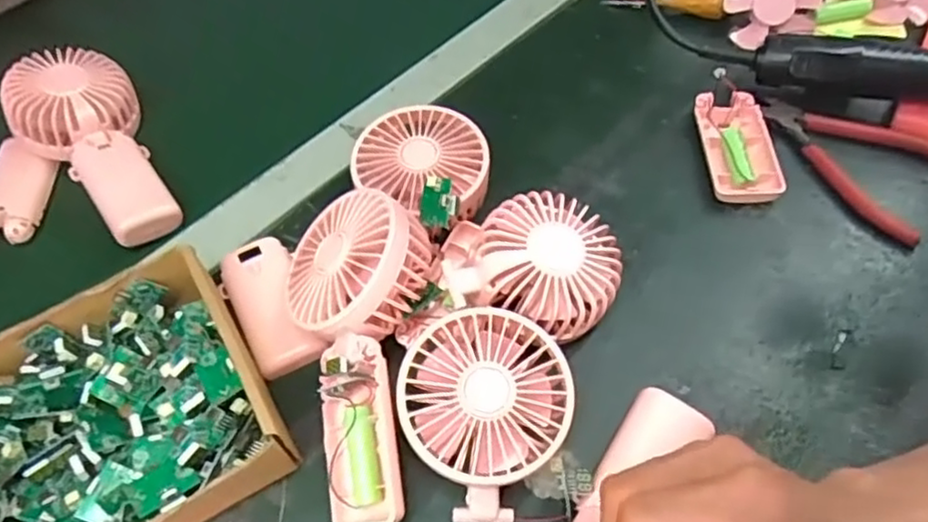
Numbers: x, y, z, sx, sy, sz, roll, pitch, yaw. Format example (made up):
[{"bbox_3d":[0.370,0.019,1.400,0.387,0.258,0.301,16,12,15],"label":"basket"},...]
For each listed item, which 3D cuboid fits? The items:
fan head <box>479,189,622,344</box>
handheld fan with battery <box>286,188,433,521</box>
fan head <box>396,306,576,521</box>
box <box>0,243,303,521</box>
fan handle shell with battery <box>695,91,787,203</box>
[{"bbox_3d":[0.051,0.004,0.399,0.079,0.053,0.073,17,60,12],"label":"fan head"},{"bbox_3d":[-0.060,0.048,0.370,0.078,0.061,0.180,-2,72,0],"label":"handheld fan with battery"},{"bbox_3d":[0.011,0.077,0.353,0.089,0.048,0.095,-1,58,1],"label":"fan head"},{"bbox_3d":[-0.196,0.090,0.360,0.174,0.047,0.145,-31,62,-17],"label":"box"},{"bbox_3d":[0.192,-0.080,0.469,0.044,0.021,0.091,-1,58,1],"label":"fan handle shell with battery"}]

